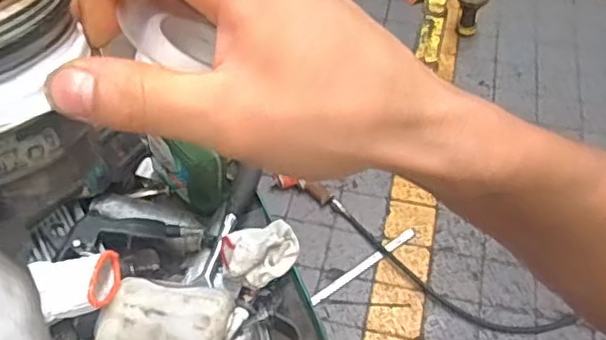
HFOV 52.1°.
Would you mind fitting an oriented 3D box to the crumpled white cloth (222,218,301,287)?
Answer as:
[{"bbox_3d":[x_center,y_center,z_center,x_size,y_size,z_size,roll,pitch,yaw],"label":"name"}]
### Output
[{"bbox_3d":[-0.053,0.102,0.764,0.096,0.038,0.072,-7,51,-5],"label":"crumpled white cloth"}]

